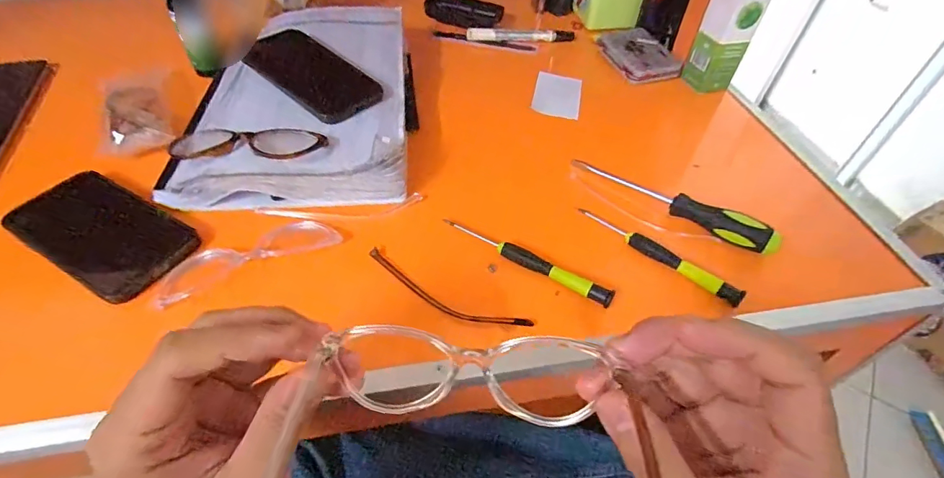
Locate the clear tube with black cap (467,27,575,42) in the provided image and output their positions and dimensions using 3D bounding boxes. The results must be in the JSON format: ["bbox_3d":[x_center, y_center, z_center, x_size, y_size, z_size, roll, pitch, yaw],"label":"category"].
[{"bbox_3d":[0.066,-0.274,0.610,0.142,0.013,0.019,0,48,-2],"label":"clear tube with black cap"}]

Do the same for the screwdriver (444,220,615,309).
[{"bbox_3d":[0.041,0.015,0.356,0.145,0.008,0.012,26,53,20],"label":"screwdriver"}]

